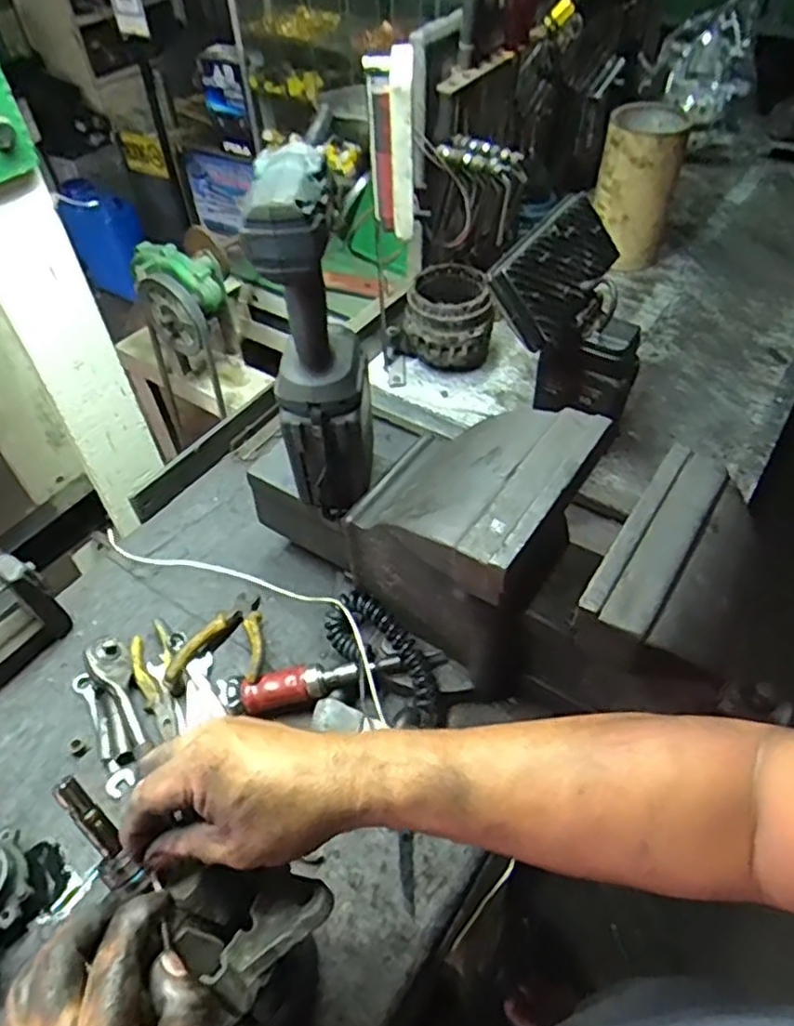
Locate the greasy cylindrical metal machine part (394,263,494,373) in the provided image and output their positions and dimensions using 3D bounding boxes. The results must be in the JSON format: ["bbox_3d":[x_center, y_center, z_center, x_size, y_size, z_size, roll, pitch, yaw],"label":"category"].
[{"bbox_3d":[0.074,-0.294,1.023,0.140,0.123,0.122,0,49,3],"label":"greasy cylindrical metal machine part"}]

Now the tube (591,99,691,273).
[{"bbox_3d":[0.403,-0.544,1.130,0.133,0.233,0.125,12,50,12],"label":"tube"}]

